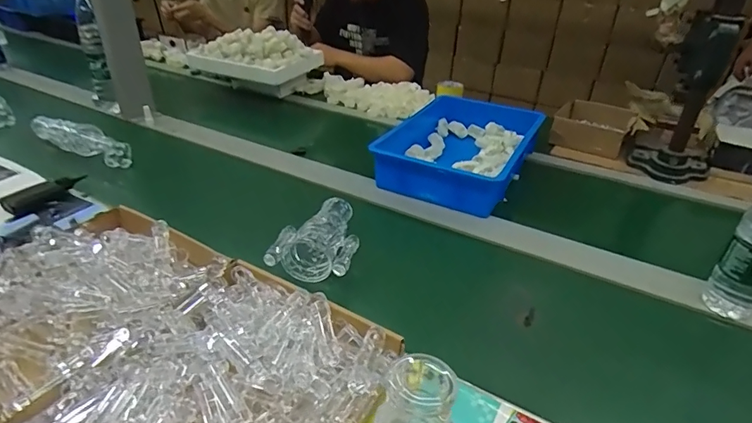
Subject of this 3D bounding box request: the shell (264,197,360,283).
[{"bbox_3d":[-0.089,0.036,0.746,0.121,0.061,0.178,6,33,6],"label":"shell"}]

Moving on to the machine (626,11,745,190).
[{"bbox_3d":[0.673,-0.231,0.980,0.156,0.349,0.123,22,38,28],"label":"machine"}]

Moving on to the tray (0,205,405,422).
[{"bbox_3d":[-0.273,0.153,0.533,0.550,0.075,0.315,18,36,26],"label":"tray"}]

